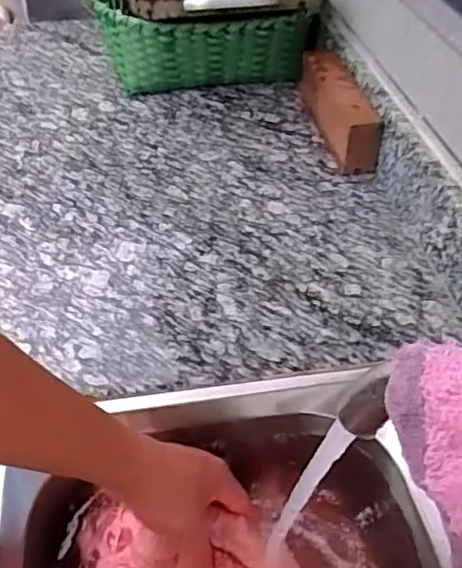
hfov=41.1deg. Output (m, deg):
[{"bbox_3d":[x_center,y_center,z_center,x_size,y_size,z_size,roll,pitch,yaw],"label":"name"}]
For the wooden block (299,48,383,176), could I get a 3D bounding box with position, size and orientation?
[{"bbox_3d":[0.159,-0.261,0.925,0.049,0.096,0.236,-9,44,-8],"label":"wooden block"}]

